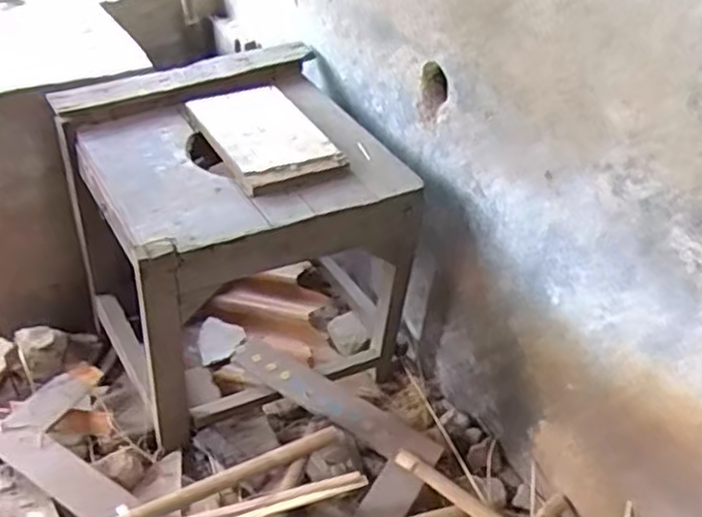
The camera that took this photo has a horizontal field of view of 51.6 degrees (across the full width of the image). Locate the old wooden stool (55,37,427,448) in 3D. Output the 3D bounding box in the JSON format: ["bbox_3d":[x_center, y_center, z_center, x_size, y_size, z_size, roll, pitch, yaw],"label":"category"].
[{"bbox_3d":[-0.186,-0.029,1.205,0.430,0.439,0.434,-20,43,-24],"label":"old wooden stool"}]

